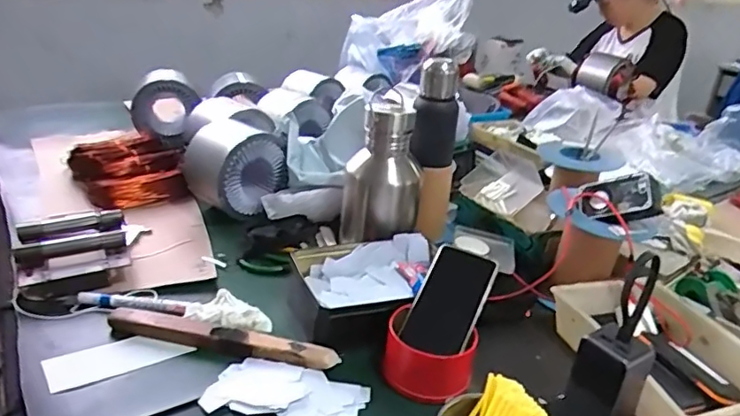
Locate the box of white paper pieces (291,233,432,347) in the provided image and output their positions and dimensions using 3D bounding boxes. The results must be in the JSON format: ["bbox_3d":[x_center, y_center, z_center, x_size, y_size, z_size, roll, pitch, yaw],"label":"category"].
[{"bbox_3d":[0.009,0.110,0.739,0.210,0.058,0.156,-5,27,-19],"label":"box of white paper pieces"}]

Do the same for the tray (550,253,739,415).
[{"bbox_3d":[0.363,0.180,0.675,0.178,0.062,0.269,-2,26,-12],"label":"tray"}]

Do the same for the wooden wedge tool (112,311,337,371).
[{"bbox_3d":[-0.177,0.156,0.659,0.279,0.026,0.032,8,26,9],"label":"wooden wedge tool"}]

